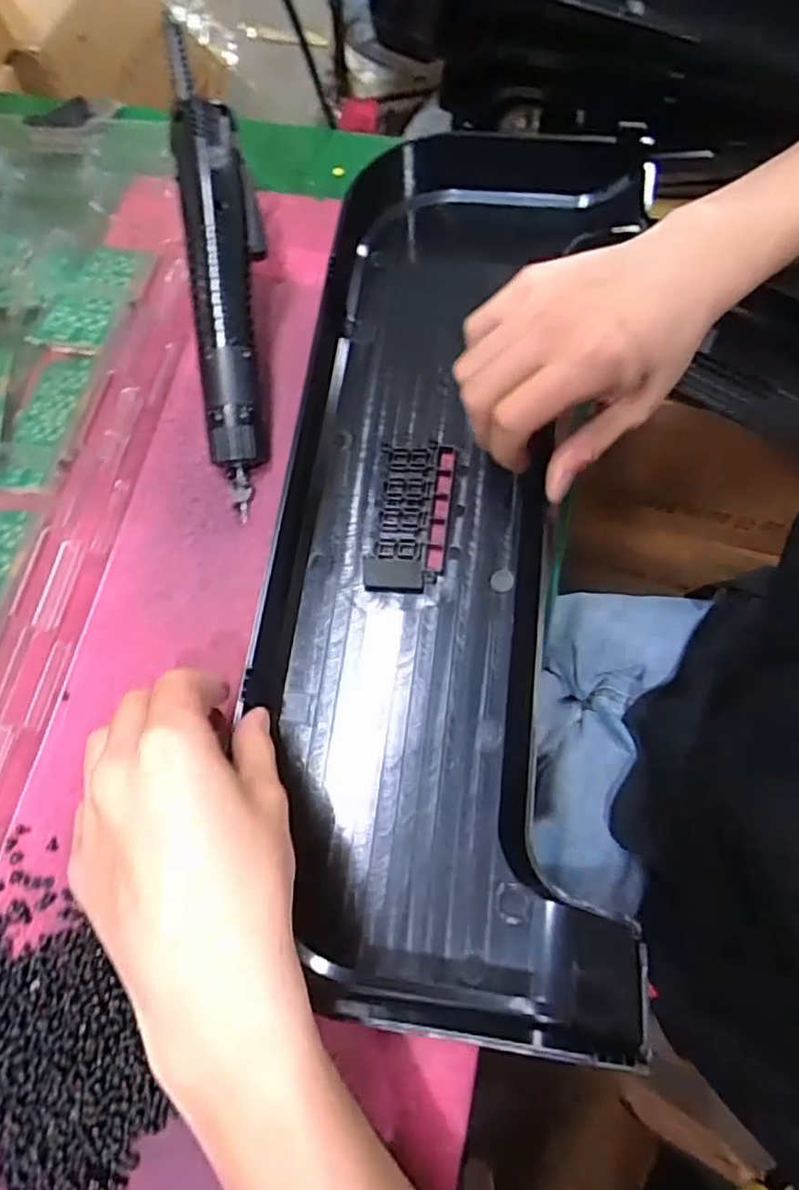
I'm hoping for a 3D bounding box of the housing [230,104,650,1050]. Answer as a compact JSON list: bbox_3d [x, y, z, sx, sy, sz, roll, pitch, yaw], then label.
[{"bbox_3d":[0.024,-0.046,0.357,0.186,0.054,0.481,2,71,2],"label":"housing"}]

